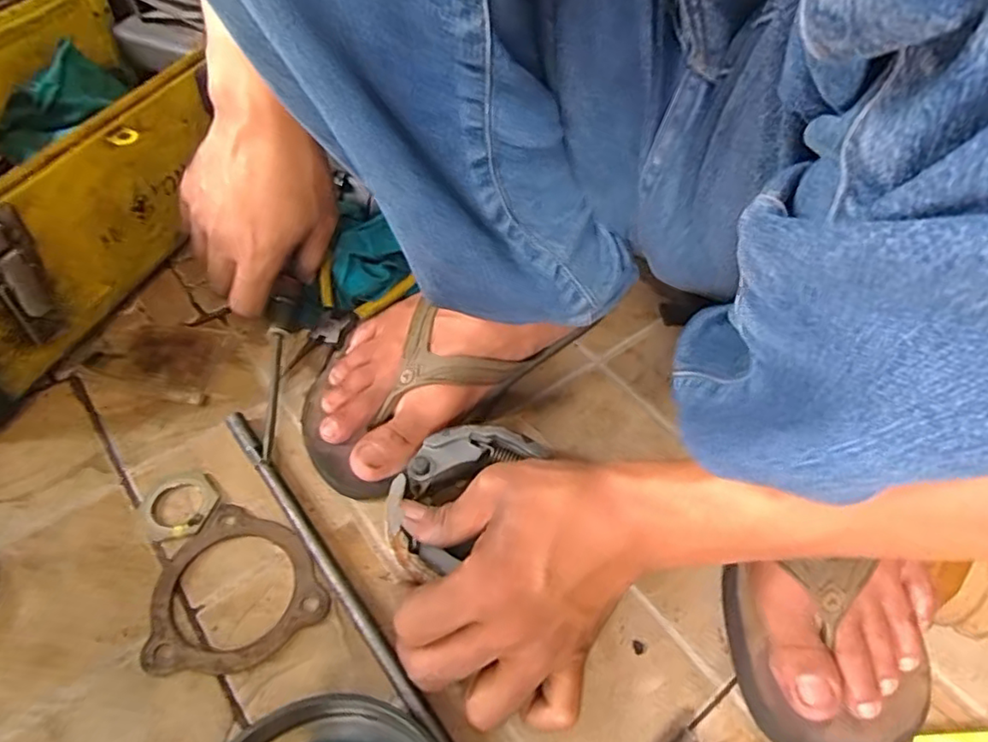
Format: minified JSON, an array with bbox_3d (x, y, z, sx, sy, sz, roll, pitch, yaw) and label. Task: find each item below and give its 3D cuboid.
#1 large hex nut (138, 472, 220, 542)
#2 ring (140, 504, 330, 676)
[{"bbox_3d":[-0.185,0.078,0.360,0.042,0.004,0.041,-2,51,-7],"label":"large hex nut"},{"bbox_3d":[-0.145,0.119,0.332,0.089,0.004,0.088,3,51,-4],"label":"ring"}]

